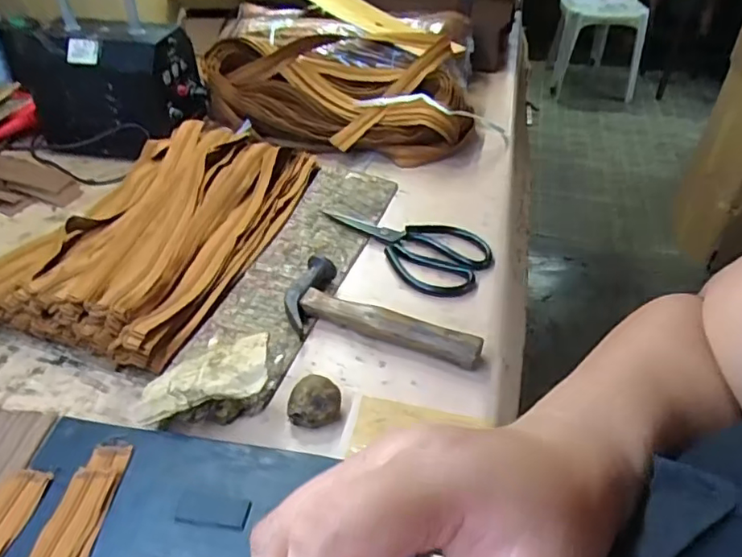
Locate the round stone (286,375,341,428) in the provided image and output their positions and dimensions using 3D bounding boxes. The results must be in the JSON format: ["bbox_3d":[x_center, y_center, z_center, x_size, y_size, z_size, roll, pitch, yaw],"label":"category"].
[{"bbox_3d":[-0.046,0.106,0.486,0.041,0.031,0.039,0,41,0],"label":"round stone"}]

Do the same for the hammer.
[{"bbox_3d":[0.014,0.034,0.566,0.192,0.030,0.084,12,43,13],"label":"hammer"}]

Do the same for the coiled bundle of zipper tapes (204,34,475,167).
[{"bbox_3d":[-0.042,-0.267,0.842,0.380,0.109,0.168,9,42,9],"label":"coiled bundle of zipper tapes"}]

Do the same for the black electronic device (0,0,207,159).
[{"bbox_3d":[-0.351,-0.289,0.784,0.203,0.190,0.156,9,42,10],"label":"black electronic device"}]

